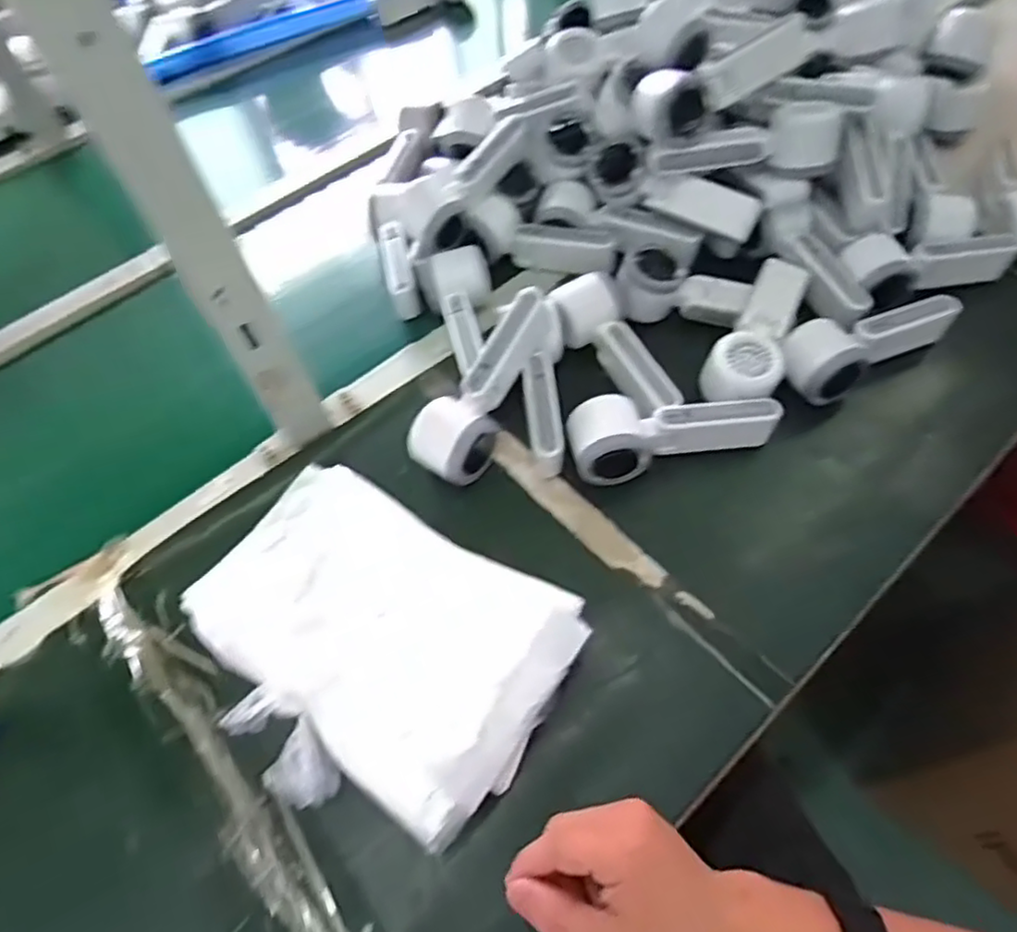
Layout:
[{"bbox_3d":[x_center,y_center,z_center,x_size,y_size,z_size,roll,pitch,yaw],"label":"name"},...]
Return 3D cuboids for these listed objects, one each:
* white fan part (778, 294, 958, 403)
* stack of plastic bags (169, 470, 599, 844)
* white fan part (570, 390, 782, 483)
[{"bbox_3d":[0.315,-0.103,0.569,0.161,0.052,0.057,-20,58,-8],"label":"white fan part"},{"bbox_3d":[-0.090,0.128,0.448,0.241,0.071,0.195,22,62,18],"label":"stack of plastic bags"},{"bbox_3d":[0.132,-0.032,0.539,0.166,0.047,0.063,-15,57,-5],"label":"white fan part"}]

